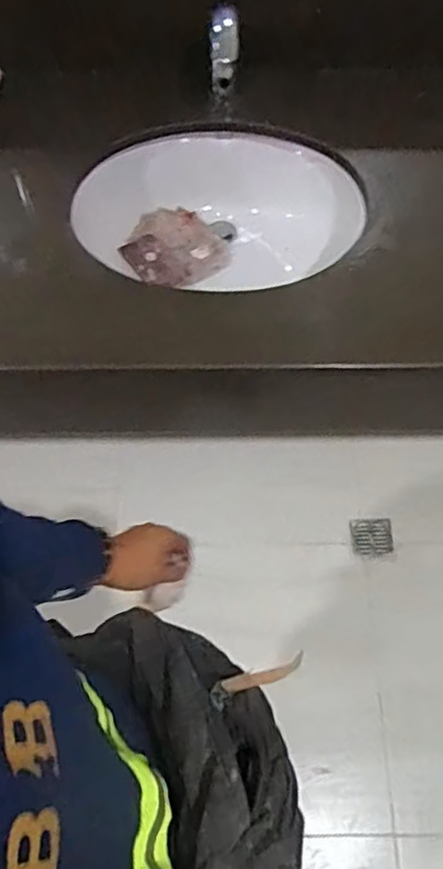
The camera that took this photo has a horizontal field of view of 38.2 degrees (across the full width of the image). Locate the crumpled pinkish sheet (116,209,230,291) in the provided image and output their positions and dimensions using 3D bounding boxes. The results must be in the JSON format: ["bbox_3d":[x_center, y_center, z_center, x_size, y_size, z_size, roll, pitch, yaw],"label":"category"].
[{"bbox_3d":[-0.085,-0.331,1.144,0.169,0.032,0.162,-24,68,-11],"label":"crumpled pinkish sheet"}]

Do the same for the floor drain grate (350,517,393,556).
[{"bbox_3d":[0.373,0.253,1.587,0.097,0.012,0.090,-3,65,-1],"label":"floor drain grate"}]

